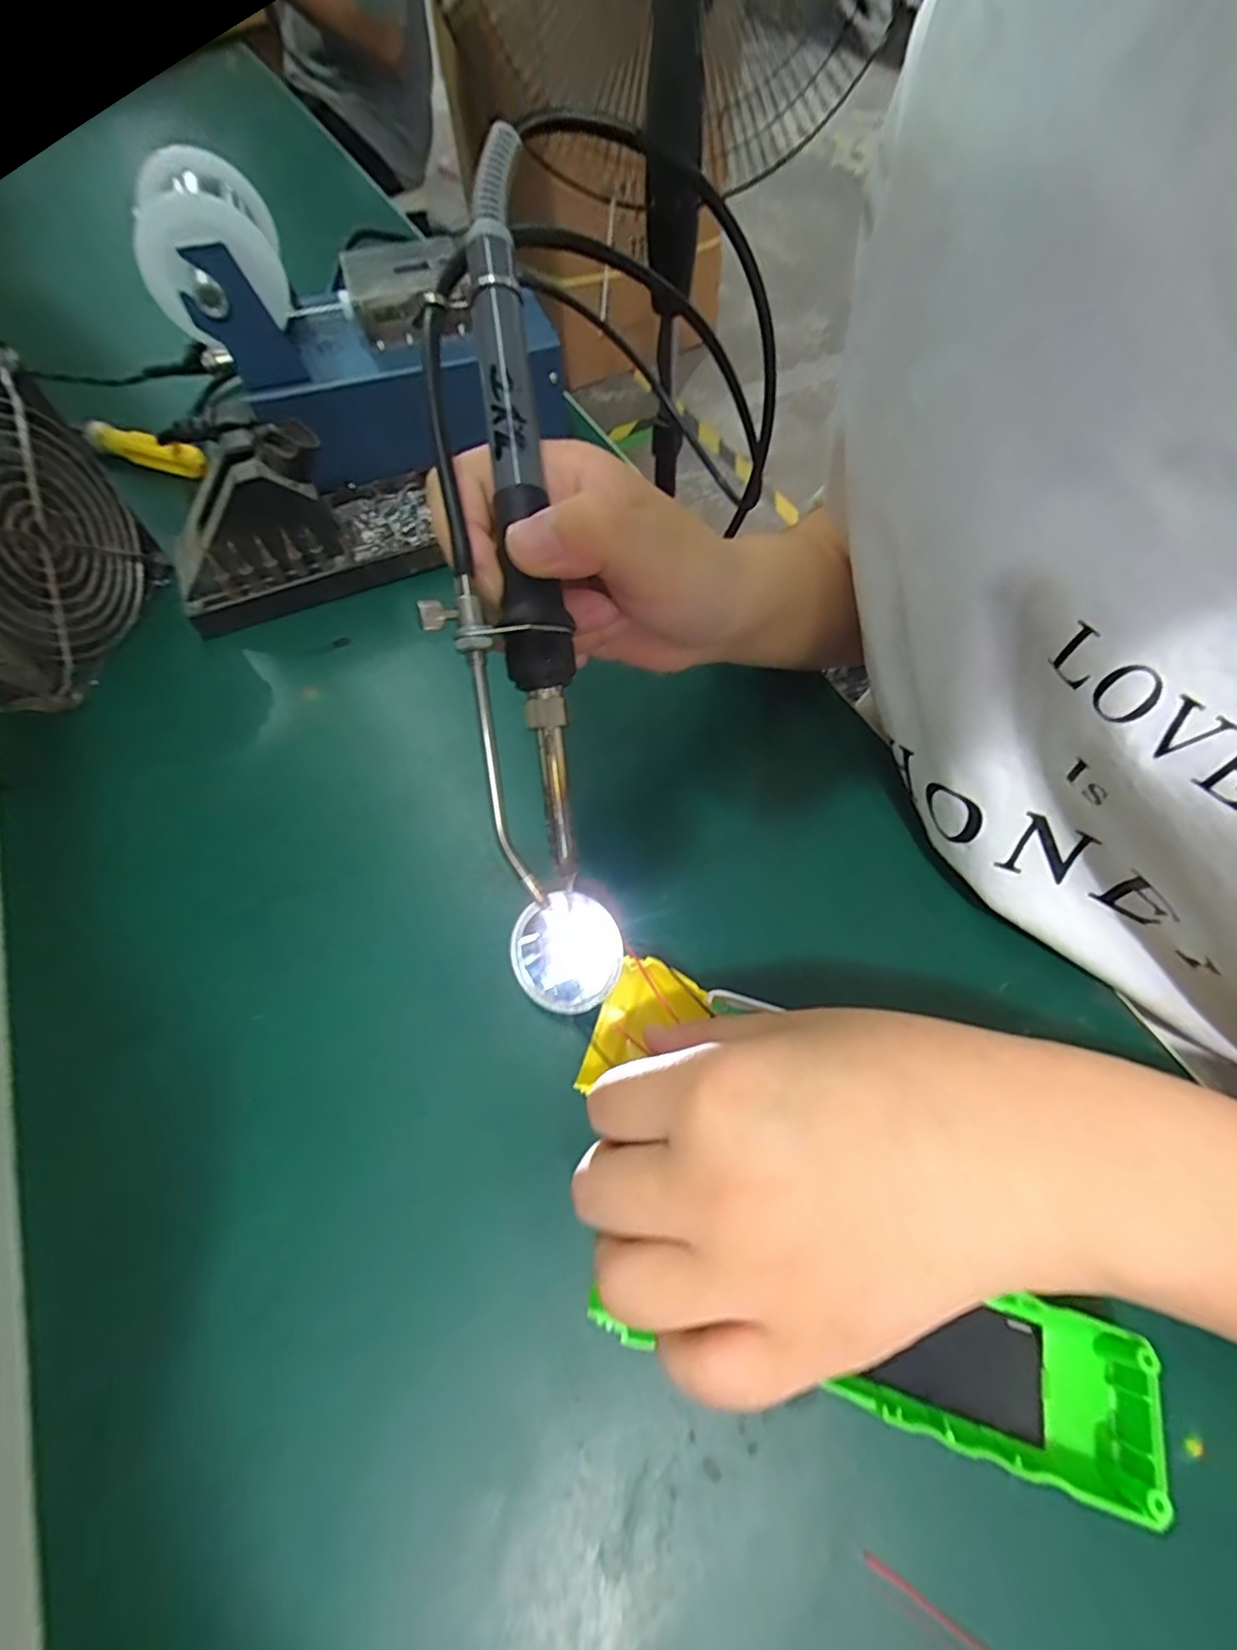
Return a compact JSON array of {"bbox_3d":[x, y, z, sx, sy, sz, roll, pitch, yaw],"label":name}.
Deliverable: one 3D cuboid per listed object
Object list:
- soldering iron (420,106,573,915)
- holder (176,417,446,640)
[{"bbox_3d":[-0.034,-0.081,0.175,0.033,0.019,0.195,-6,92,-1],"label":"soldering iron"},{"bbox_3d":[-0.180,-0.178,0.358,0.155,0.074,0.073,-25,64,-11],"label":"holder"}]

